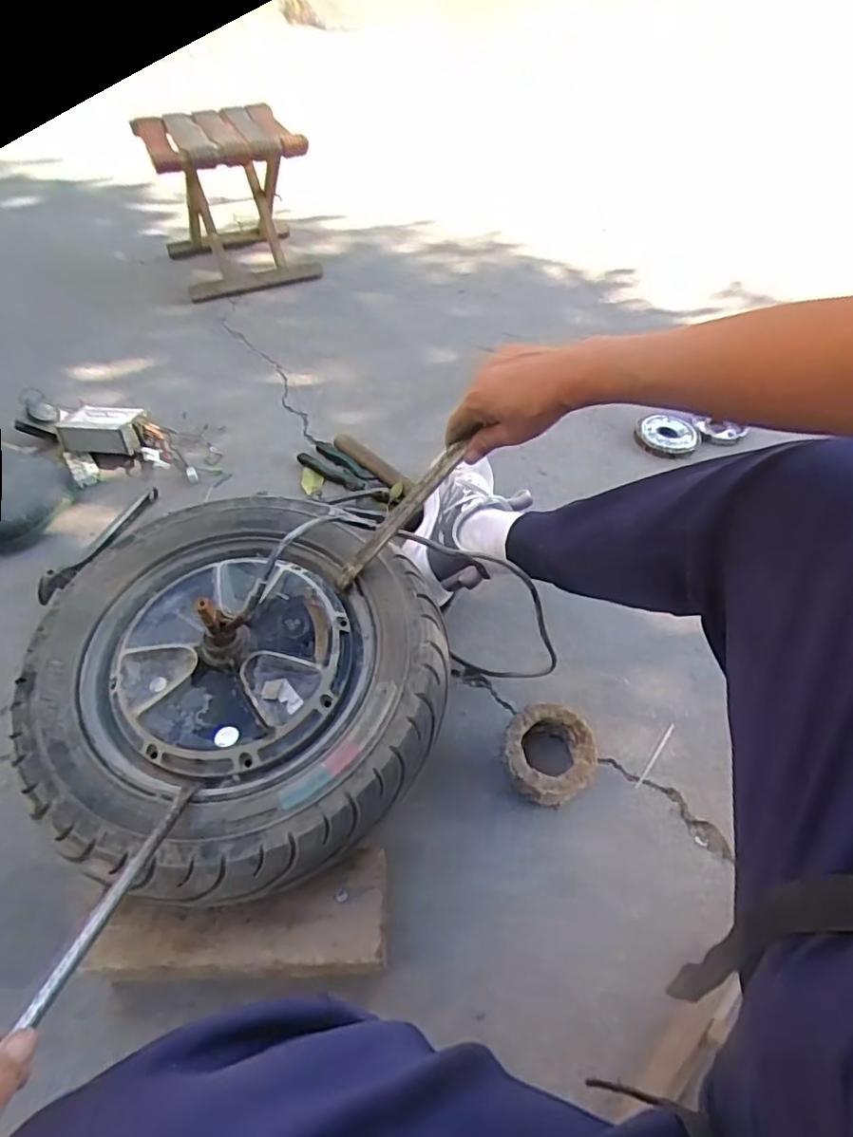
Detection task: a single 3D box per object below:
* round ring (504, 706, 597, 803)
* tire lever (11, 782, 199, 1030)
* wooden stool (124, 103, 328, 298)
[{"bbox_3d":[0.133,0.205,0.676,0.094,0.046,0.097,8,53,4],"label":"round ring"},{"bbox_3d":[-0.197,0.206,0.400,0.015,0.014,0.225,6,17,2],"label":"tire lever"},{"bbox_3d":[-0.393,-0.744,1.252,0.269,0.286,0.256,-19,56,-16],"label":"wooden stool"}]

